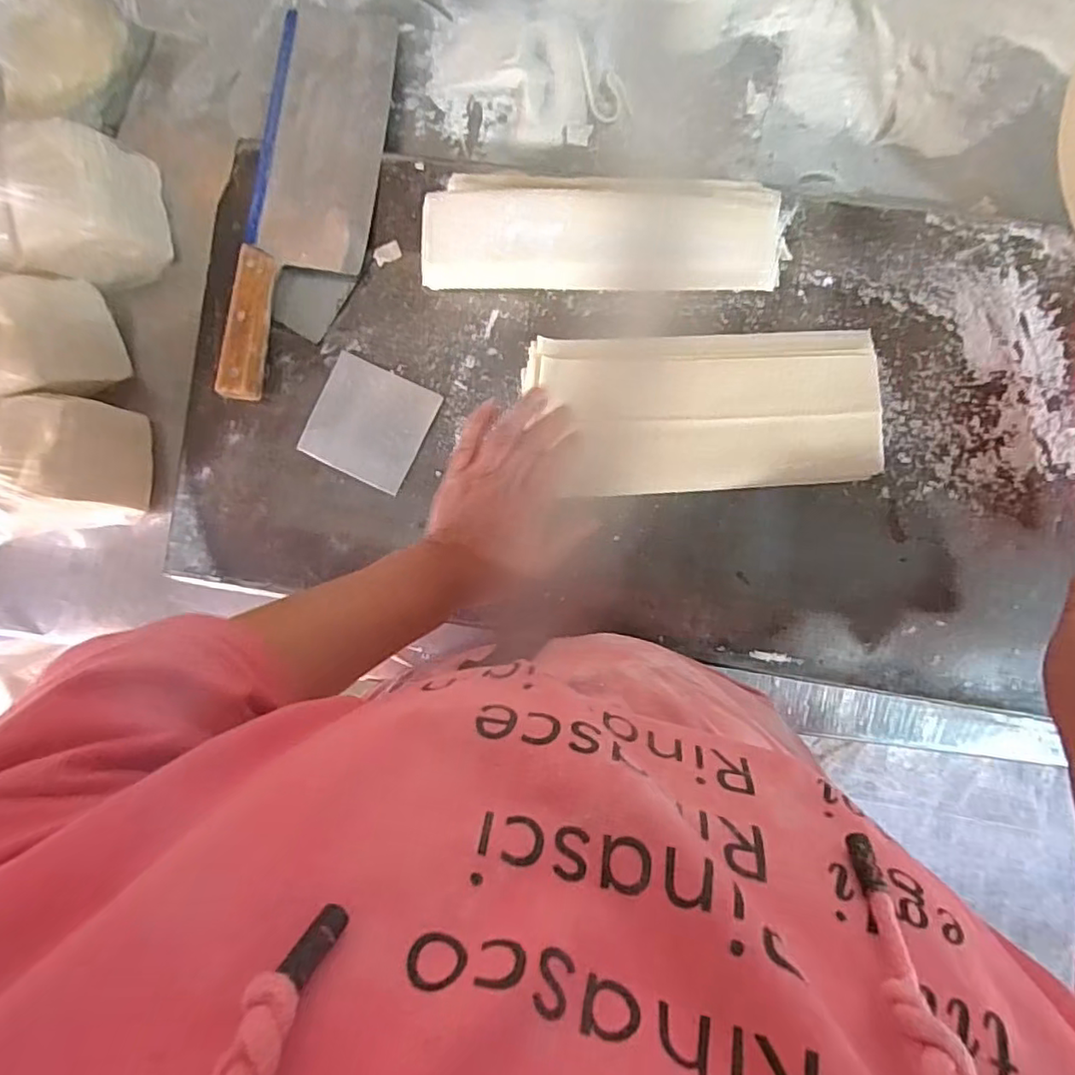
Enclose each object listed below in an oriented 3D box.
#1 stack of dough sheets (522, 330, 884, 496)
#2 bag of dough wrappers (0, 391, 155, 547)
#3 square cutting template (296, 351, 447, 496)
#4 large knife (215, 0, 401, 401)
[{"bbox_3d":[0.124,-0.094,0.469,0.256,0.018,0.119,2,87,2],"label":"stack of dough sheets"},{"bbox_3d":[-0.419,-0.040,0.457,0.207,0.135,0.099,-13,91,3],"label":"bag of dough wrappers"},{"bbox_3d":[-0.131,-0.089,0.489,0.088,0.004,0.085,24,90,1],"label":"square cutting template"},{"bbox_3d":[-0.175,-0.266,0.482,0.093,0.035,0.324,7,87,4],"label":"large knife"}]

